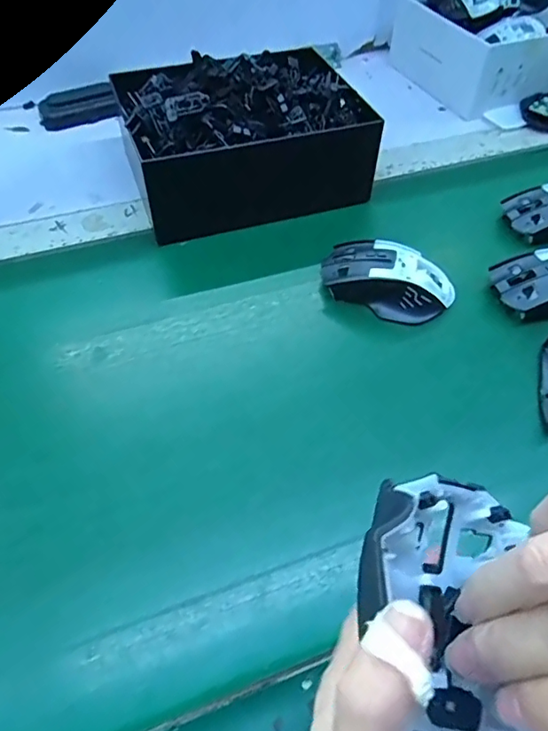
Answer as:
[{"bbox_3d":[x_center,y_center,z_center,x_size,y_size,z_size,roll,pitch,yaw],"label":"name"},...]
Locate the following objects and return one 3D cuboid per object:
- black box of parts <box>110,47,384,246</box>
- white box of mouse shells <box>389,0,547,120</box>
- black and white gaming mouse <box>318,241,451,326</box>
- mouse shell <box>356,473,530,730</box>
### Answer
[{"bbox_3d":[-0.031,-0.235,0.524,0.225,0.109,0.153,-16,55,-14],"label":"black box of parts"},{"bbox_3d":[0.322,-0.452,0.698,0.249,0.111,0.205,-21,53,-12],"label":"white box of mouse shells"},{"bbox_3d":[0.099,-0.075,0.450,0.112,0.039,0.062,16,54,10],"label":"black and white gaming mouse"},{"bbox_3d":[0.061,0.095,0.166,0.067,0.044,0.113,-3,62,-5],"label":"mouse shell"}]

